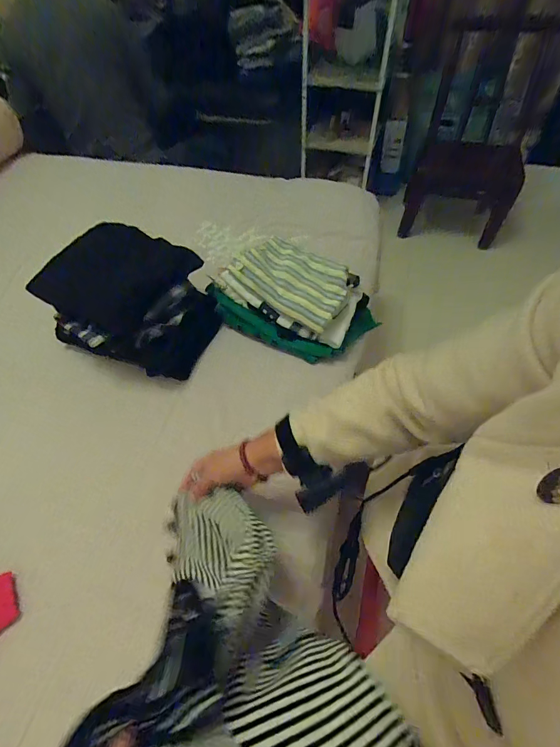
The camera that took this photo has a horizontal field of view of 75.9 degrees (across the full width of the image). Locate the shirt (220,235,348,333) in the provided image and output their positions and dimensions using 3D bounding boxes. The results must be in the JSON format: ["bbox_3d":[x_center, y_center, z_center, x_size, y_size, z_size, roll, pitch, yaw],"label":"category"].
[{"bbox_3d":[0.023,-0.188,0.702,0.233,0.051,0.142,30,64,20],"label":"shirt"}]

